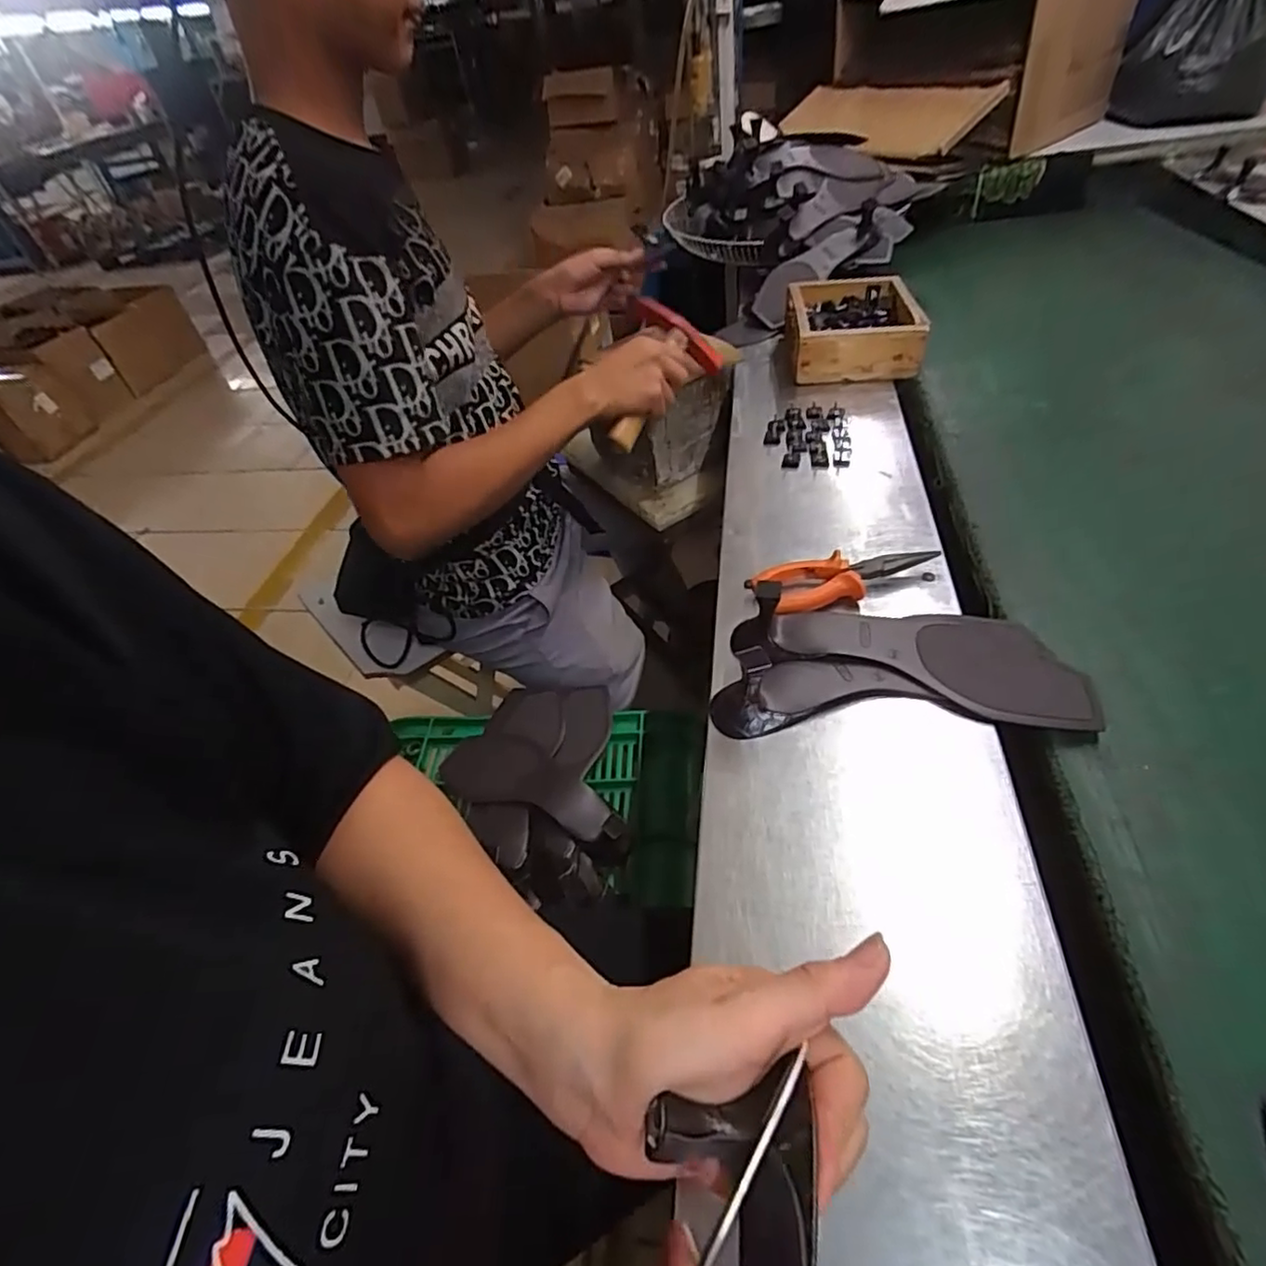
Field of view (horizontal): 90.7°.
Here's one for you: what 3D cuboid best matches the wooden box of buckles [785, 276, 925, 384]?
[{"bbox_3d":[0.286,-0.403,0.826,0.154,0.061,0.187,1,47,9],"label":"wooden box of buckles"}]

